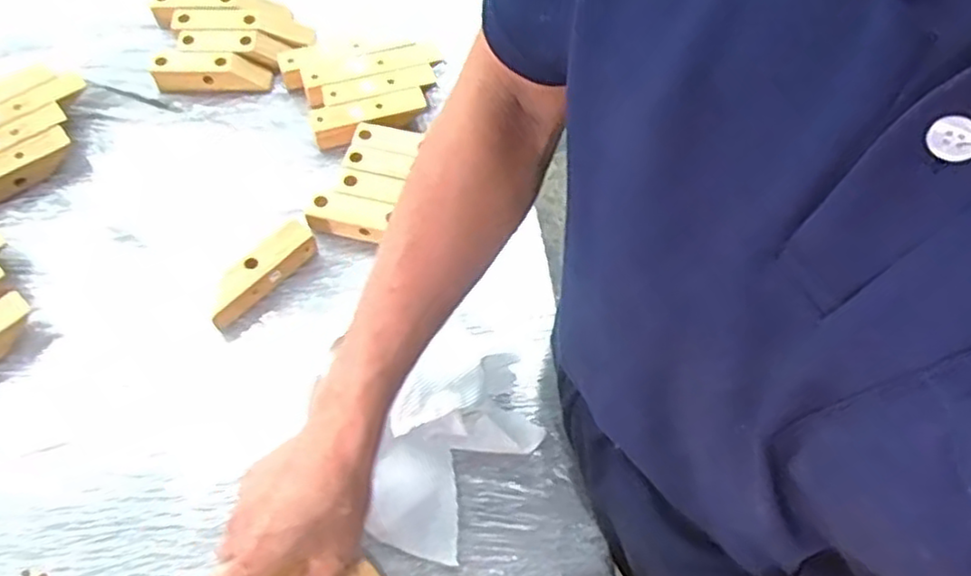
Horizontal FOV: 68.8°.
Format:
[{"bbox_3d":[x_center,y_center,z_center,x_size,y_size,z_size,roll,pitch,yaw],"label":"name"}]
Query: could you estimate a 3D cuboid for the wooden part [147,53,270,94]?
[{"bbox_3d":[-0.244,-0.193,0.635,0.096,0.028,0.025,-5,64,-5],"label":"wooden part"}]

